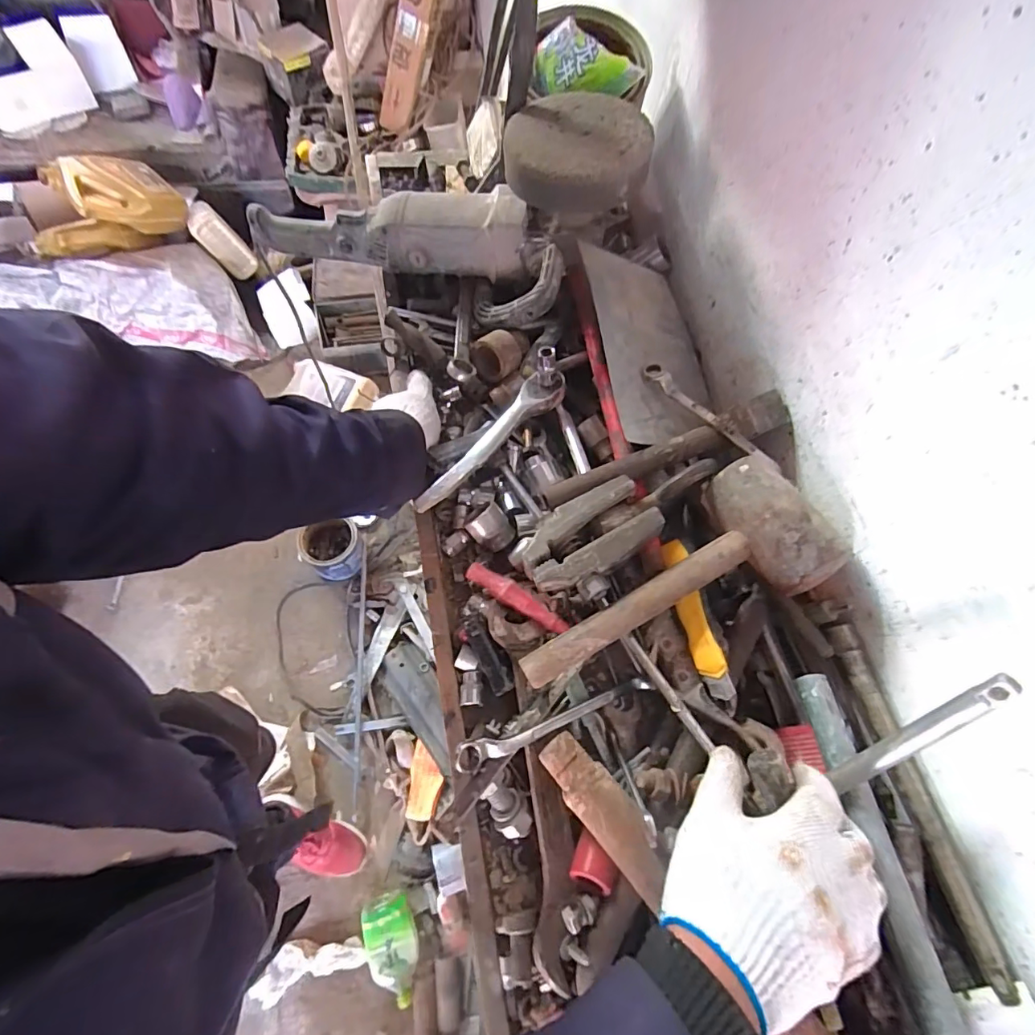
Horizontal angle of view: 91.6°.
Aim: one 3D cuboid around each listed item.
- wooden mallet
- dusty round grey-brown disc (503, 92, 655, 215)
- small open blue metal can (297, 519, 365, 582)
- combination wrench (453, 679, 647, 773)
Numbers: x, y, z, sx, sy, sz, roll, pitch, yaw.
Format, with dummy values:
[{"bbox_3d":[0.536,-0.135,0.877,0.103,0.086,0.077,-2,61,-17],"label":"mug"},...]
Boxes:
[{"bbox_3d":[0.135,0.073,0.429,0.267,0.095,0.116,-35,73,-15],"label":"wooden mallet"},{"bbox_3d":[0.059,-0.368,0.506,0.138,0.057,0.130,2,67,-6],"label":"dusty round grey-brown disc"},{"bbox_3d":[-0.516,0.082,1.410,0.151,0.160,0.166,2,67,-6],"label":"small open blue metal can"},{"bbox_3d":[0.040,0.174,0.440,0.197,0.018,0.021,-12,67,-27],"label":"combination wrench"}]

